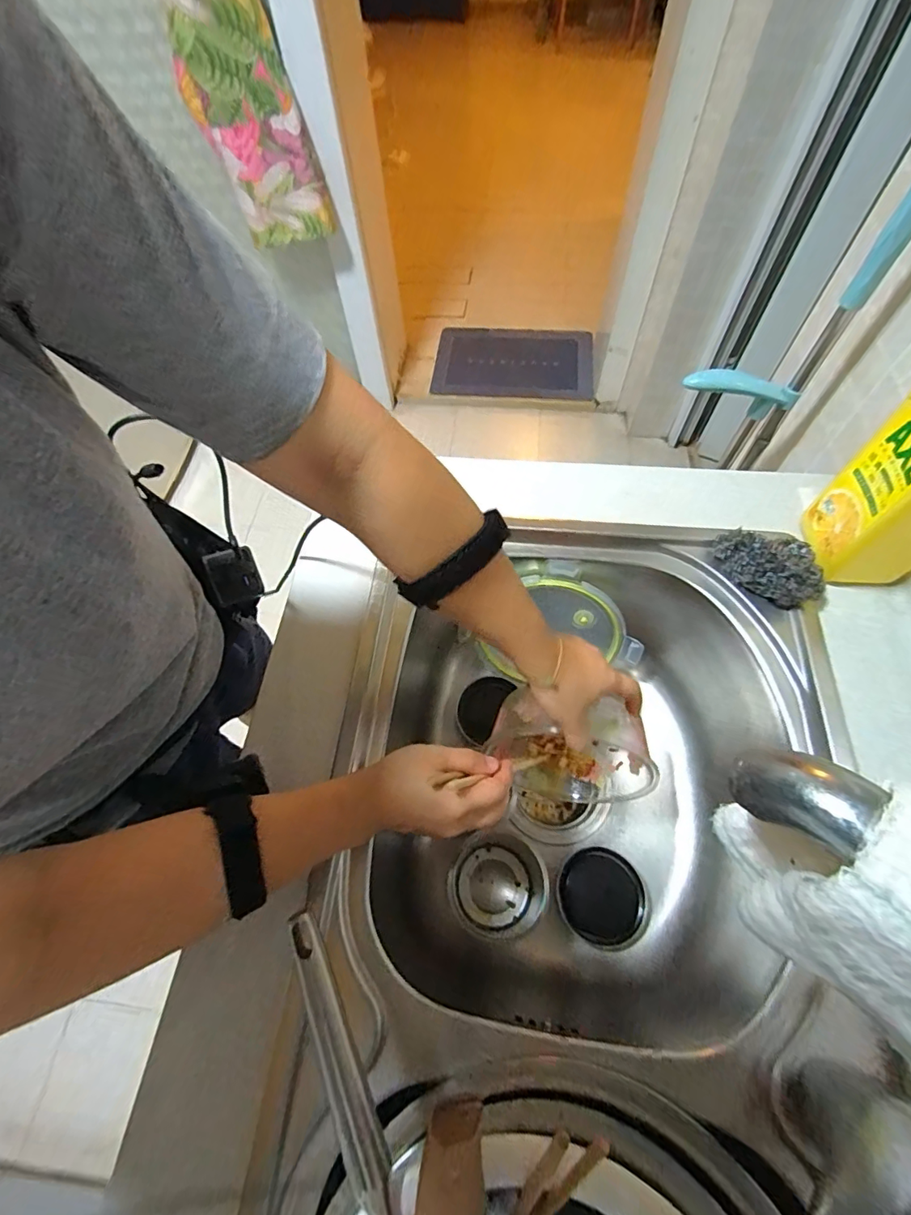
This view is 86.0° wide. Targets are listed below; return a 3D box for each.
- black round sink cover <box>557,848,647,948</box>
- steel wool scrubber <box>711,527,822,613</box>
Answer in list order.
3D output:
[{"bbox_3d":[0.154,0.304,0.516,0.083,0.012,0.085,-10,52,12],"label":"black round sink cover"},{"bbox_3d":[0.296,-0.042,0.462,0.097,0.040,0.055,34,70,18],"label":"steel wool scrubber"}]

